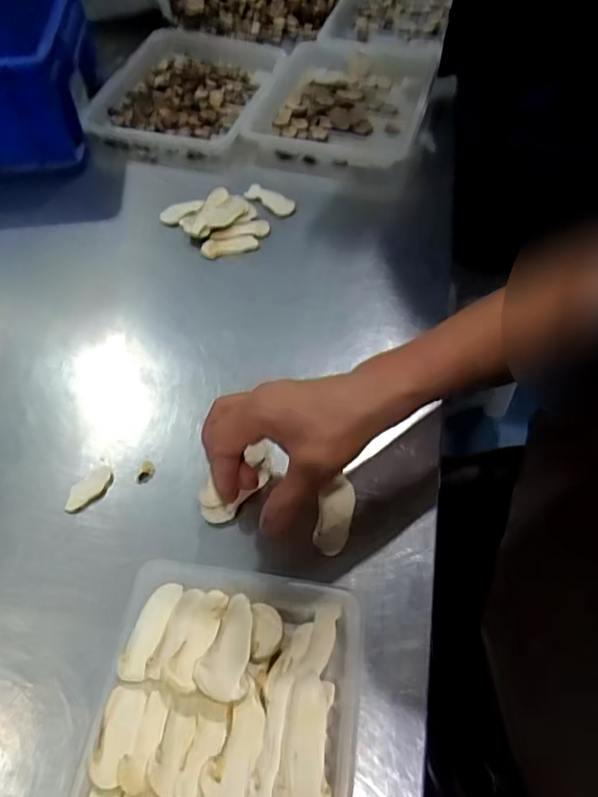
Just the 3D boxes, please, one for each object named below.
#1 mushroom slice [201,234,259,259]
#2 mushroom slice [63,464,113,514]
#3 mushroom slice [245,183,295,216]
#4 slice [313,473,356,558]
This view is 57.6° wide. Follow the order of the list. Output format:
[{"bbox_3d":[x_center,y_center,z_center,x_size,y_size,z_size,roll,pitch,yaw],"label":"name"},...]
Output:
[{"bbox_3d":[-0.072,-0.161,0.571,0.058,0.004,0.023,-9,71,-5],"label":"mushroom slice"},{"bbox_3d":[-0.158,0.068,0.406,0.020,0.004,0.040,38,62,25],"label":"mushroom slice"},{"bbox_3d":[-0.033,-0.224,0.616,0.064,0.014,0.025,27,58,19],"label":"mushroom slice"},{"bbox_3d":[0.027,0.084,0.391,0.023,0.011,0.055,13,54,9],"label":"slice"}]

